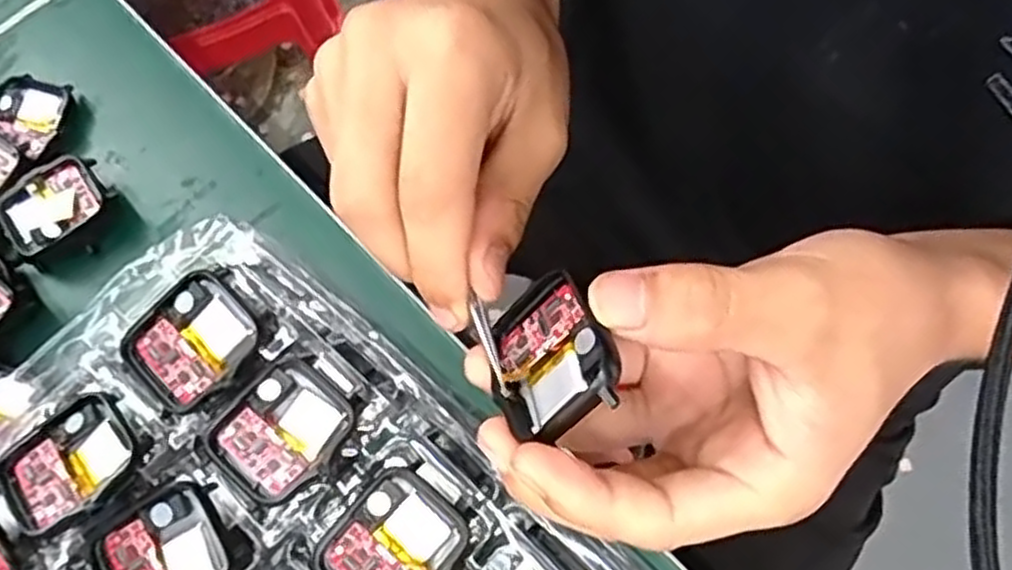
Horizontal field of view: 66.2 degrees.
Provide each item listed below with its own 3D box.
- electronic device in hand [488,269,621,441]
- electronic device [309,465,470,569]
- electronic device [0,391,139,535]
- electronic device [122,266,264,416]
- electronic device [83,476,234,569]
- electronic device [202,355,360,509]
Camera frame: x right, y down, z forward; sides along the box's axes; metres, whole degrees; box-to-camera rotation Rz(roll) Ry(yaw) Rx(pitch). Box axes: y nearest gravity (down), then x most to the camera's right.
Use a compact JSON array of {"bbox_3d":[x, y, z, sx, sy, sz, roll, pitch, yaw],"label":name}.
[{"bbox_3d":[0.011,0.019,0.210,0.037,0.005,0.045,-42,42,26],"label":"electronic device in hand"},{"bbox_3d":[-0.036,0.084,0.248,0.037,0.009,0.043,39,78,12],"label":"electronic device"},{"bbox_3d":[-0.148,0.060,0.262,0.042,0.012,0.038,-39,76,-10],"label":"electronic device"},{"bbox_3d":[-0.108,0.019,0.266,0.041,0.010,0.036,-41,76,-10],"label":"electronic device"},{"bbox_3d":[-0.114,0.088,0.252,0.045,0.012,0.035,-29,74,-7],"label":"electronic device"},{"bbox_3d":[-0.075,0.048,0.259,0.037,0.010,0.041,39,78,12],"label":"electronic device"}]

